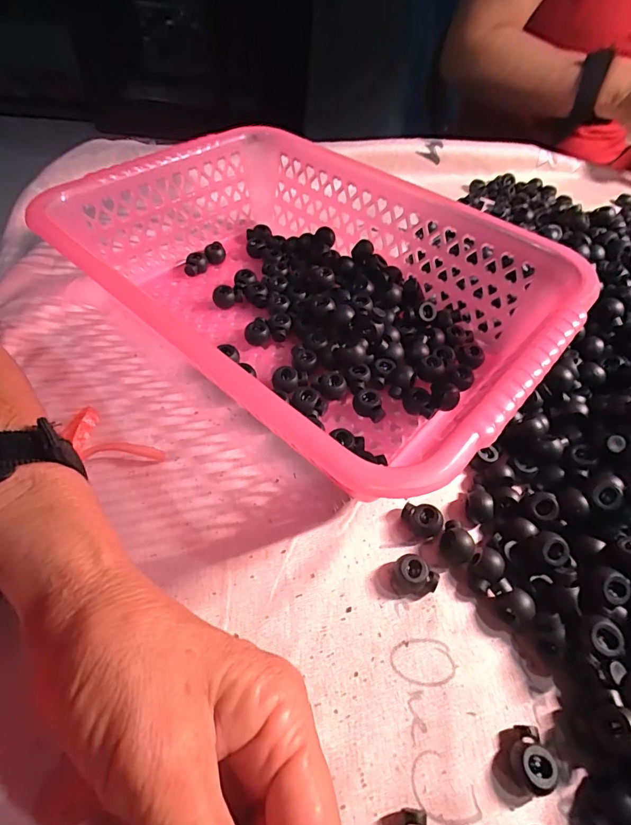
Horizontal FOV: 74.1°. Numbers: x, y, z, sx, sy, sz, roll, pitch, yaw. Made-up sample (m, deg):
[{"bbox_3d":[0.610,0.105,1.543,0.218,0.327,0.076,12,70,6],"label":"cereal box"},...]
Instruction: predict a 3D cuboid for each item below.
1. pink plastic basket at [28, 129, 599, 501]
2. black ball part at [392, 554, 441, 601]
[{"bbox_3d":[-0.009,-0.089,0.288,0.205,0.086,0.310,-37,65,-27],"label":"pink plastic basket"},{"bbox_3d":[0.051,0.086,0.216,0.017,0.013,0.022,-35,64,-26],"label":"black ball part"}]

